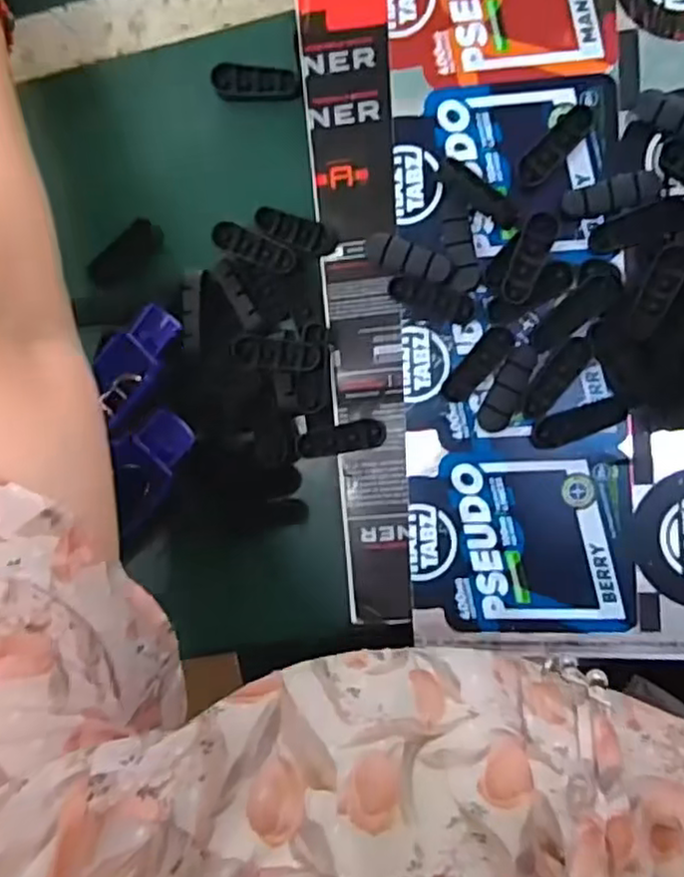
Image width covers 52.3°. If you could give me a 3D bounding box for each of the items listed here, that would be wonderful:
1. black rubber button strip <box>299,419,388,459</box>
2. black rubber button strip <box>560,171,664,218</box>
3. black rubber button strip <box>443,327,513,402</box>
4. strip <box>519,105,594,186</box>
[{"bbox_3d":[0.000,0.000,0.382,0.048,0.007,0.015,-12,89,8],"label":"black rubber button strip"},{"bbox_3d":[0.138,-0.124,0.356,0.048,0.009,0.017,-12,89,8],"label":"black rubber button strip"},{"bbox_3d":[0.071,-0.040,0.368,0.015,0.009,0.045,41,96,6],"label":"black rubber button strip"},{"bbox_3d":[0.109,-0.150,0.359,0.014,0.009,0.047,43,96,6],"label":"strip"}]

